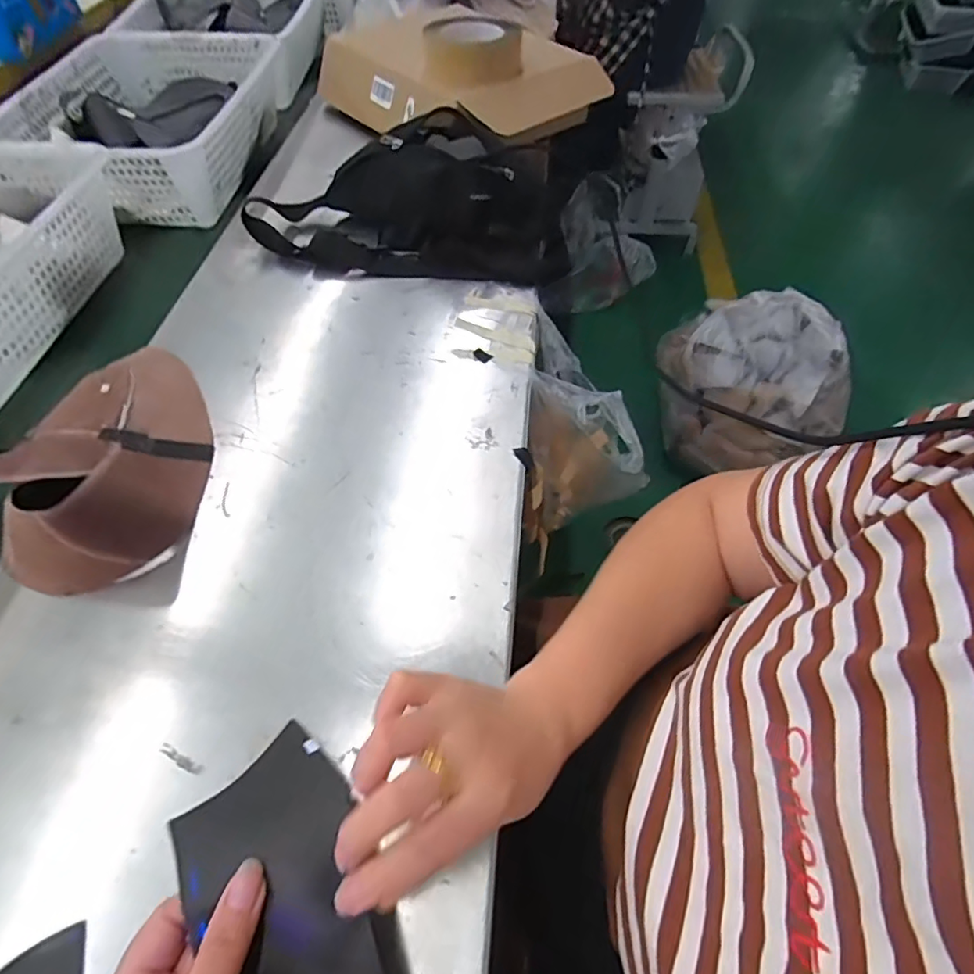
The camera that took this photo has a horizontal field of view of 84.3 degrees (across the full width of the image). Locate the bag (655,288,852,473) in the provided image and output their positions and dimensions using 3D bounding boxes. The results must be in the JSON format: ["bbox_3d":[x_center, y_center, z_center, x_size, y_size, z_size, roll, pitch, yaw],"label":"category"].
[{"bbox_3d":[0.611,-0.279,1.300,0.377,0.255,0.419,-11,56,-9],"label":"bag"}]

